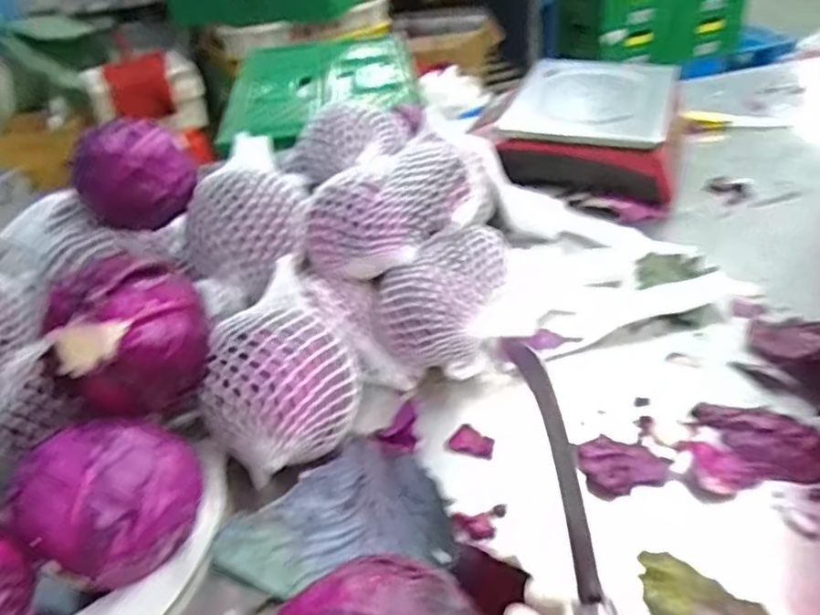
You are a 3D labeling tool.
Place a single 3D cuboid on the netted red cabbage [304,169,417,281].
[{"bbox_3d":[-0.053,-0.084,0.669,0.102,0.080,0.095,-22,40,-20],"label":"netted red cabbage"}]

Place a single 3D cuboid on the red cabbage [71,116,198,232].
[{"bbox_3d":[-0.278,-0.128,0.670,0.112,0.108,0.090,-25,41,-23],"label":"red cabbage"}]

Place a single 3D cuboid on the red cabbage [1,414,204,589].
[{"bbox_3d":[-0.227,0.140,0.495,0.113,0.093,0.105,3,38,13],"label":"red cabbage"}]

